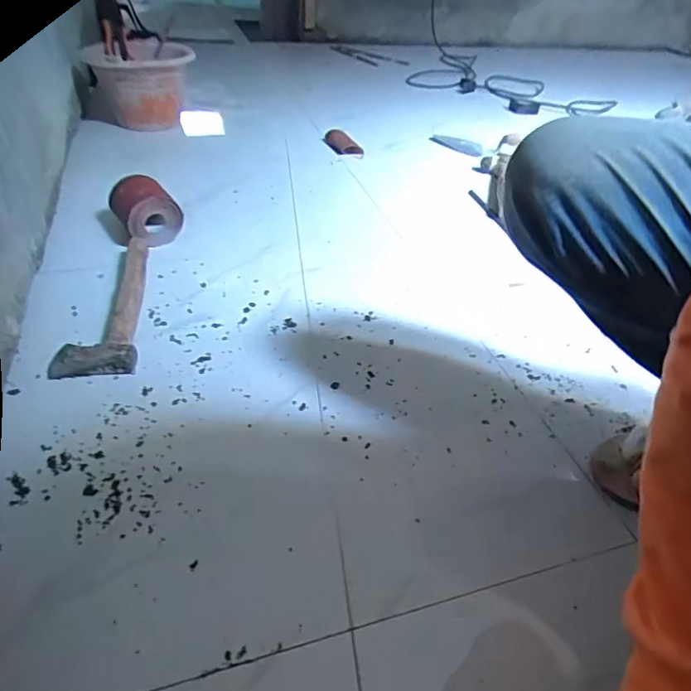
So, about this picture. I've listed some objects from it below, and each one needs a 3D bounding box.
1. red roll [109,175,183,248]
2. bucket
[{"bbox_3d":[-0.351,-0.242,0.862,0.089,0.072,0.141,-21,46,-27],"label":"red roll"},{"bbox_3d":[-0.504,-0.663,1.261,0.218,0.203,0.201,-4,41,-10],"label":"bucket"}]

